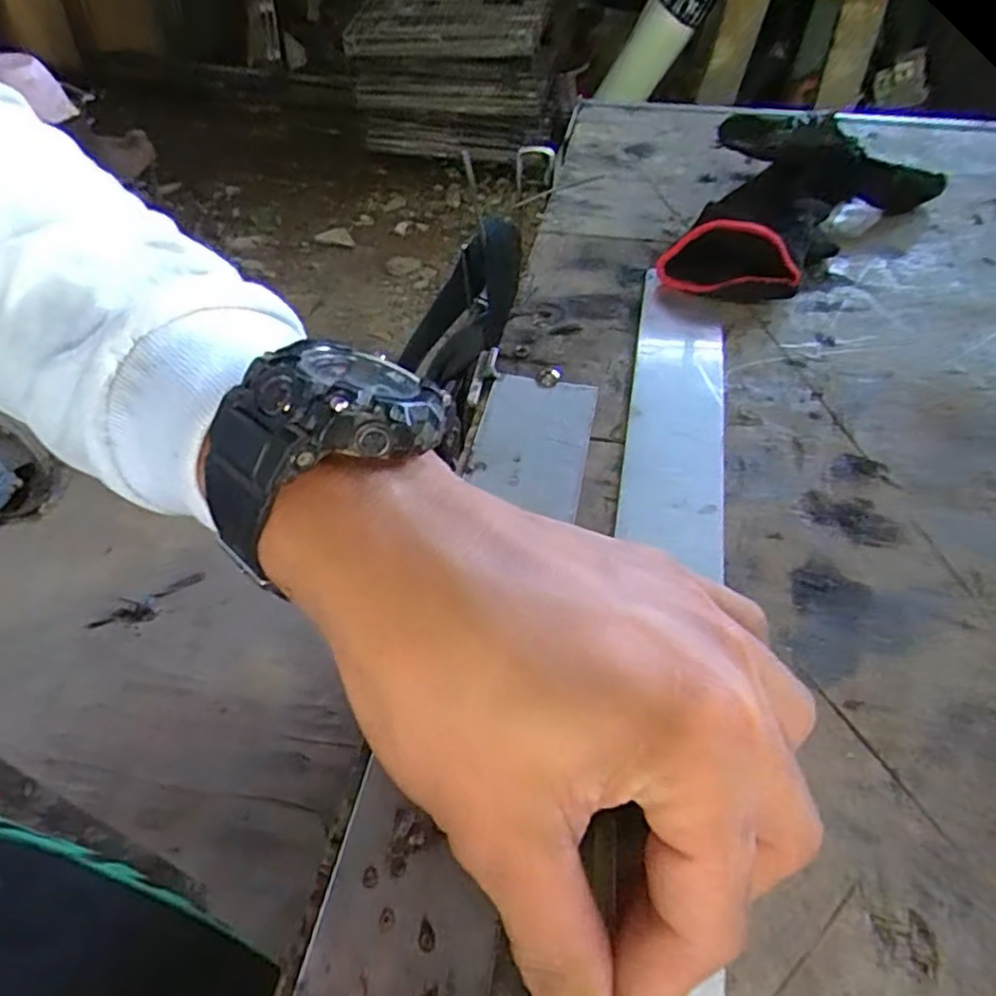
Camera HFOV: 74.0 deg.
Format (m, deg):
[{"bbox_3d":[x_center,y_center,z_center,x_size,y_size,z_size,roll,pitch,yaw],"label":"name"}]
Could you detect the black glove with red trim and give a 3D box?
[{"bbox_3d":[0.175,-0.165,0.375,0.120,0.043,0.163,22,53,18],"label":"black glove with red trim"}]

